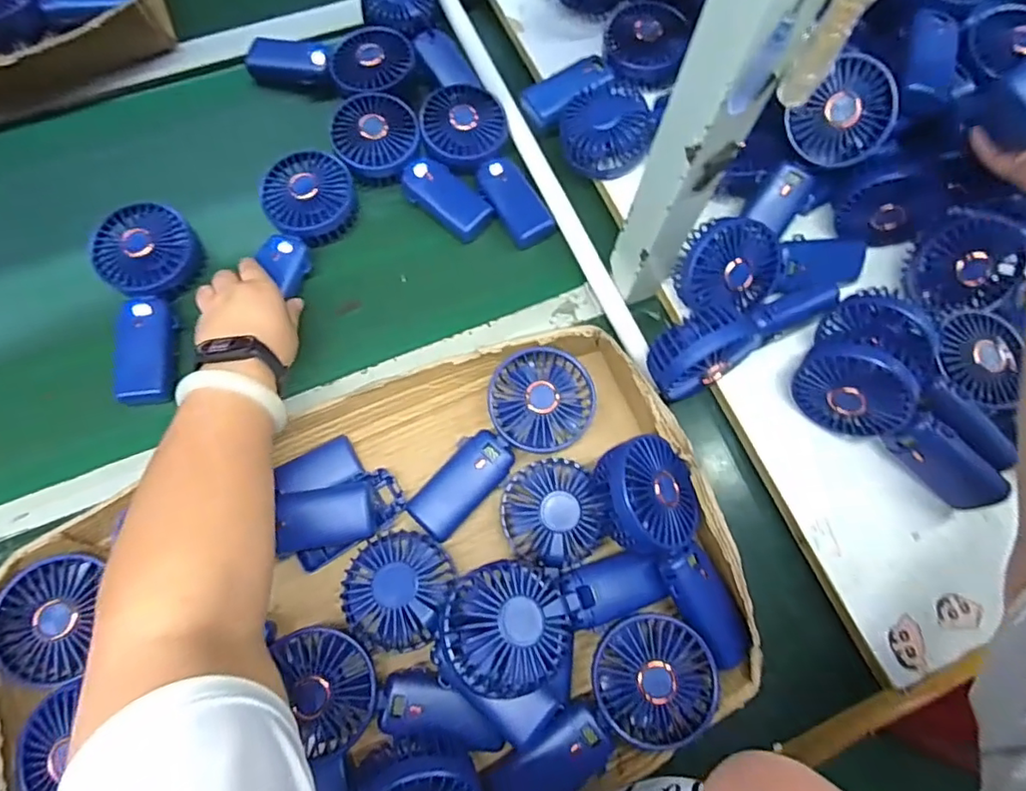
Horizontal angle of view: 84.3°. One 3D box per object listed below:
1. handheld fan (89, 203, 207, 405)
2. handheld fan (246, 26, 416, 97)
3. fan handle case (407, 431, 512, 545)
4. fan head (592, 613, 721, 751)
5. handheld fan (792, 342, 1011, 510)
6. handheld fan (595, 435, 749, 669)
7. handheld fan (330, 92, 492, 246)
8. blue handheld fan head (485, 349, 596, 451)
[{"bbox_3d":[-0.324,-0.085,0.509,0.081,0.038,0.177,-14,72,-6],"label":"handheld fan"},{"bbox_3d":[-0.196,-0.364,0.613,0.179,0.039,0.084,20,72,5],"label":"handheld fan"},{"bbox_3d":[-0.042,0.073,0.471,0.044,0.024,0.093,42,75,12],"label":"fan handle case"},{"bbox_3d":[0.103,0.206,0.411,0.084,0.025,0.087,0,71,-1],"label":"fan head"},{"bbox_3d":[0.315,0.024,0.461,0.175,0.078,0.035,39,74,-2],"label":"handheld fan"},{"bbox_3d":[0.129,0.117,0.436,0.077,0.048,0.178,-27,91,-10],"label":"handheld fan"},{"bbox_3d":[-0.108,-0.226,0.573,0.084,0.046,0.181,-38,76,-13],"label":"handheld fan"},{"bbox_3d":[0.024,0.003,0.479,0.085,0.033,0.084,1,70,-3],"label":"blue handheld fan head"}]

